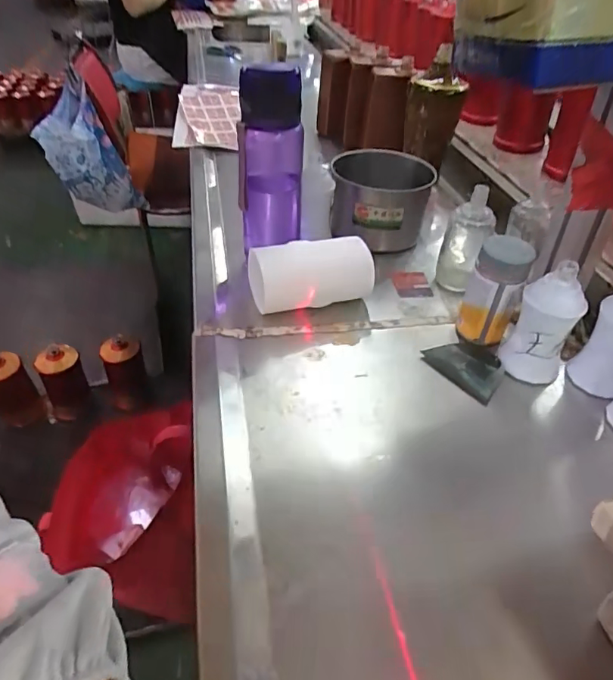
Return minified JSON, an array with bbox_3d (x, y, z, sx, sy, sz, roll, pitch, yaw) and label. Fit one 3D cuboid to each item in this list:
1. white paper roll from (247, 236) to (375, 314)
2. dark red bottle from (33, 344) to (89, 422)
[{"bbox_3d":[0.008,-0.069,0.592,0.141,0.070,0.059,-10,41,-13],"label":"white paper roll"},{"bbox_3d":[-0.561,0.092,1.192,0.089,0.191,0.086,-23,45,-25],"label":"dark red bottle"}]

